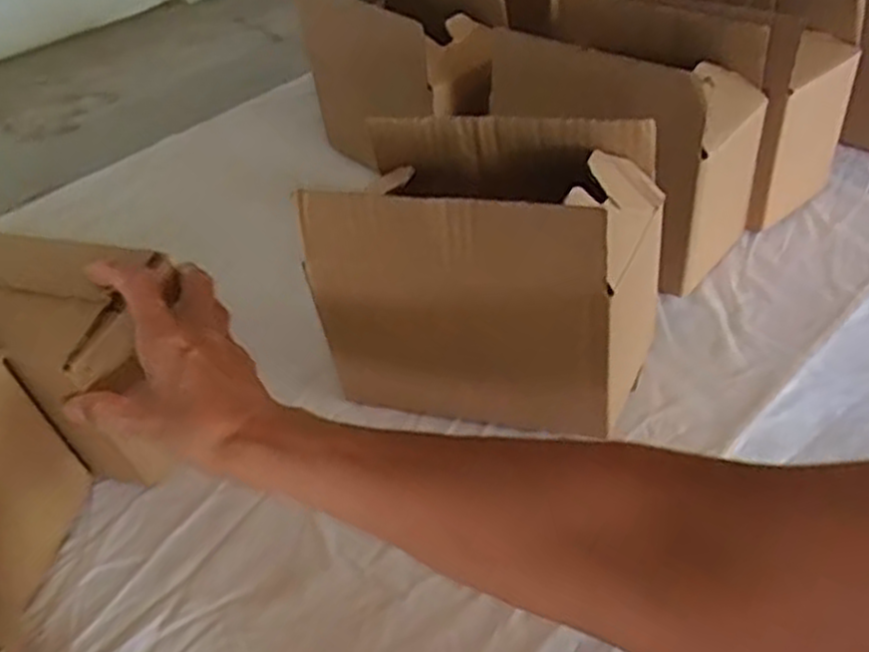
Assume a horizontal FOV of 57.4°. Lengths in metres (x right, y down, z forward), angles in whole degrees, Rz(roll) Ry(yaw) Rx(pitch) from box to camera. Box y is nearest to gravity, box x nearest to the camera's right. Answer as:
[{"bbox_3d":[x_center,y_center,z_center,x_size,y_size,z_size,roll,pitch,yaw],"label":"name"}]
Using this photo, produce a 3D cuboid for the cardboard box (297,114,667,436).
[{"bbox_3d":[0.034,-0.031,0.474,0.186,0.162,0.099,6,42,16],"label":"cardboard box"}]

